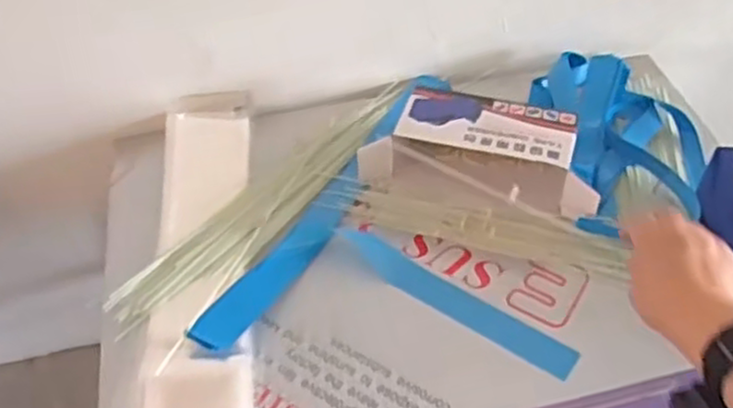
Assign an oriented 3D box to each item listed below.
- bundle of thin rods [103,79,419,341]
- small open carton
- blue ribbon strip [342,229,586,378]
[{"bbox_3d":[-0.104,-0.014,0.911,0.085,0.025,0.493,29,54,27],"label":"bundle of thin rods"},{"bbox_3d":[0.142,-0.065,0.902,0.276,0.074,0.126,13,48,14],"label":"small open carton"},{"bbox_3d":[0.090,0.103,0.793,0.285,0.011,0.035,28,53,23],"label":"blue ribbon strip"}]

